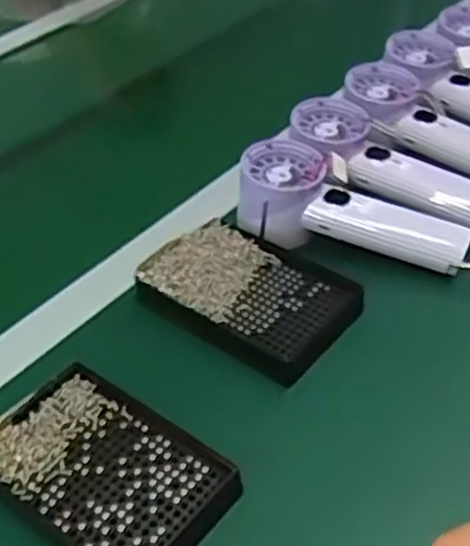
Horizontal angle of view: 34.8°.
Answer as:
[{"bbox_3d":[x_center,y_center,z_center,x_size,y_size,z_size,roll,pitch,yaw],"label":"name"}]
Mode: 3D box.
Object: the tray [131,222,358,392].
[{"bbox_3d":[0.009,0.014,0.525,0.139,0.027,0.091,23,48,29],"label":"tray"}]

